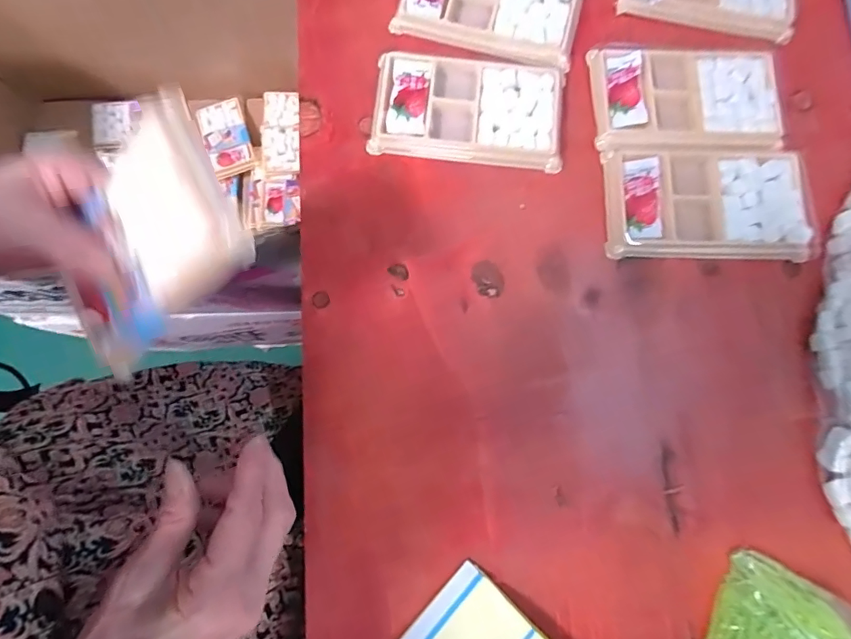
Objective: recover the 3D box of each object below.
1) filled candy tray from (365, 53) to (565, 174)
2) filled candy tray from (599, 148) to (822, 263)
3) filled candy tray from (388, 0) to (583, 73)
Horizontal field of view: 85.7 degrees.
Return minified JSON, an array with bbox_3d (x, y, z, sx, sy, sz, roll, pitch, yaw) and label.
[{"bbox_3d":[0.030,-0.152,0.333,0.135,0.011,0.075,6,80,1],"label":"filled candy tray"},{"bbox_3d":[0.198,-0.082,0.320,0.139,0.013,0.078,1,80,0],"label":"filled candy tray"},{"bbox_3d":[0.049,-0.238,0.346,0.133,0.009,0.081,14,80,3],"label":"filled candy tray"}]

